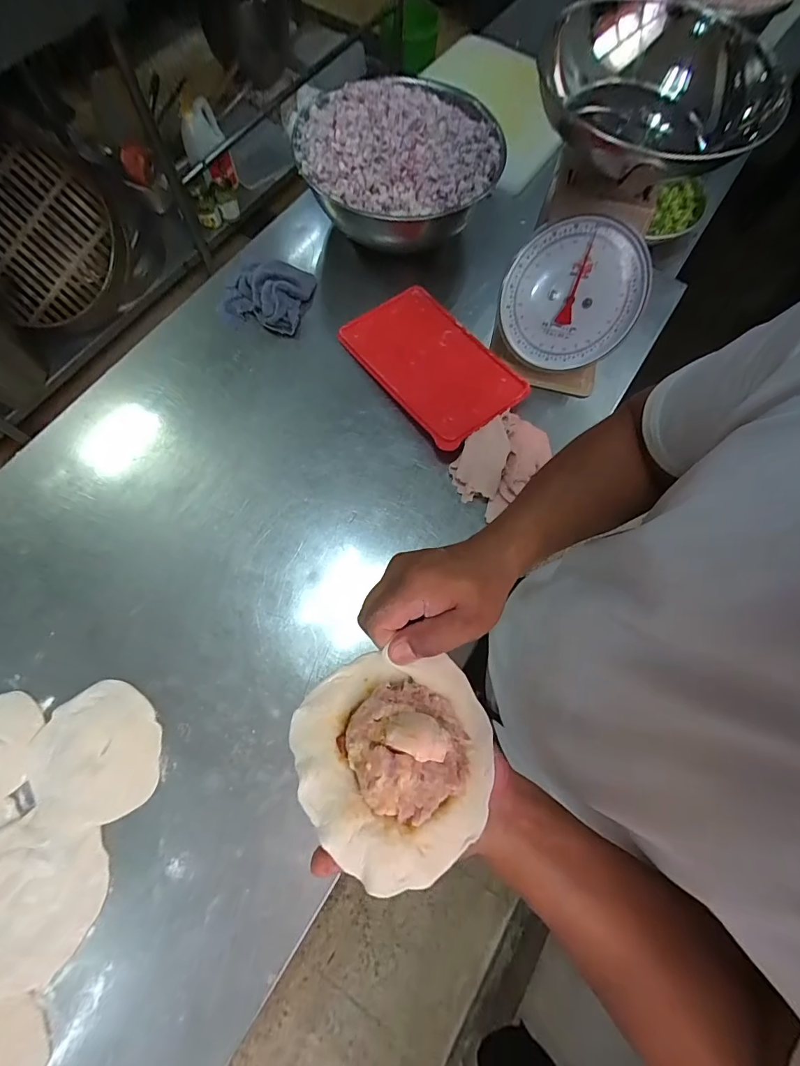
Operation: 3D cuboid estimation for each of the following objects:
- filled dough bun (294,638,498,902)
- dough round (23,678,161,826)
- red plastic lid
[{"bbox_3d":[0.005,0.143,0.277,0.134,0.043,0.134,9,55,-13],"label":"filled dough bun"},{"bbox_3d":[-0.364,0.260,0.502,0.144,0.009,0.147,-4,72,-3],"label":"dough round"},{"bbox_3d":[0.050,-0.274,0.676,0.185,0.016,0.289,-39,73,-16],"label":"red plastic lid"}]

